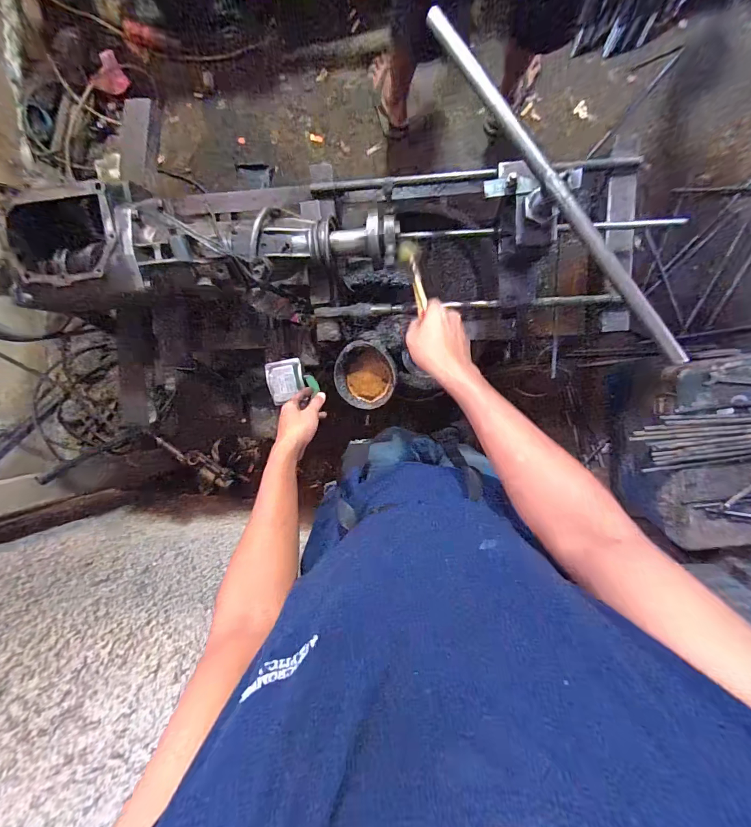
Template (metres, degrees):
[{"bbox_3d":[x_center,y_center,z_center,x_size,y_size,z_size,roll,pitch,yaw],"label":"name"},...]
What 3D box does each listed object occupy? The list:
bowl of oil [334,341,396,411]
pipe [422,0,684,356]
[{"bbox_3d":[-0.017,-0.083,0.731,0.130,0.065,0.130,3,116,6],"label":"bowl of oil"},{"bbox_3d":[0.205,-0.251,0.422,0.016,0.015,0.474,-36,92,11],"label":"pipe"}]

